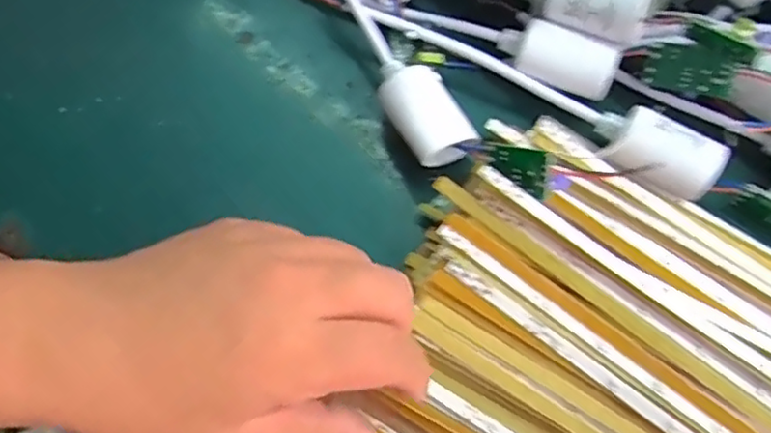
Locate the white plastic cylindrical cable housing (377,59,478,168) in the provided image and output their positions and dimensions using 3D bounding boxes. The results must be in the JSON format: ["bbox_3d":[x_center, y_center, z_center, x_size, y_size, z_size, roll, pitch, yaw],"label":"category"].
[{"bbox_3d":[0.018,-0.046,0.303,0.032,0.030,0.057,-28,72,-9],"label":"white plastic cylindrical cable housing"}]

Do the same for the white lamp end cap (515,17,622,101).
[{"bbox_3d":[0.086,-0.075,0.299,0.045,0.019,0.021,29,72,10],"label":"white lamp end cap"}]

